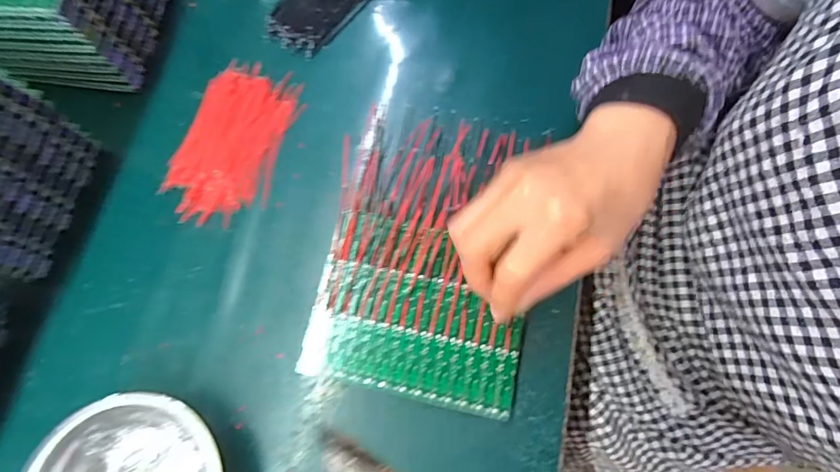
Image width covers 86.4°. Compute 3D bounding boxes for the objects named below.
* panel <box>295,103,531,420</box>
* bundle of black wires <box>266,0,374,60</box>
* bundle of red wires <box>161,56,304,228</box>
[{"bbox_3d":[0.002,0.009,0.343,0.147,0.030,0.218,6,74,3],"label":"panel"},{"bbox_3d":[-0.090,-0.231,0.425,0.080,0.006,0.130,37,78,12],"label":"bundle of black wires"},{"bbox_3d":[-0.161,-0.081,0.385,0.087,0.005,0.143,14,74,6],"label":"bundle of red wires"}]

